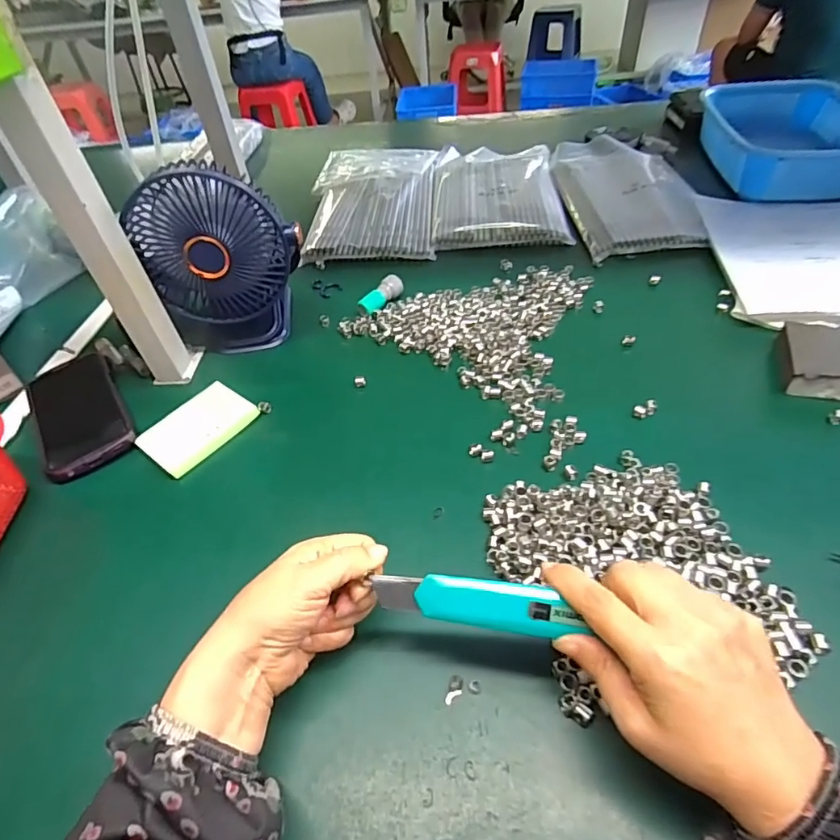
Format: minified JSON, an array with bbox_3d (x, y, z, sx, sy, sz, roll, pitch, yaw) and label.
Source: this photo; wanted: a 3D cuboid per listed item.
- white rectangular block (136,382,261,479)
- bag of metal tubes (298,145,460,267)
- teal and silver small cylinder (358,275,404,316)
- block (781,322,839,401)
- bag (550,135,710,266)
[{"bbox_3d":[-0.206,0.005,0.477,0.068,0.016,0.094,26,54,29],"label":"white rectangular block"},{"bbox_3d":[-0.069,-0.339,0.780,0.206,0.042,0.334,1,45,9],"label":"bag of metal tubes"},{"bbox_3d":[-0.045,-0.143,0.596,0.023,0.021,0.066,26,54,29],"label":"teal and silver small cylinder"},{"bbox_3d":[0.368,-0.052,0.466,0.075,0.031,0.077,8,47,15],"label":"block"},{"bbox_3d":[0.292,-0.333,0.738,0.172,0.028,0.326,-4,45,4],"label":"bag"}]

